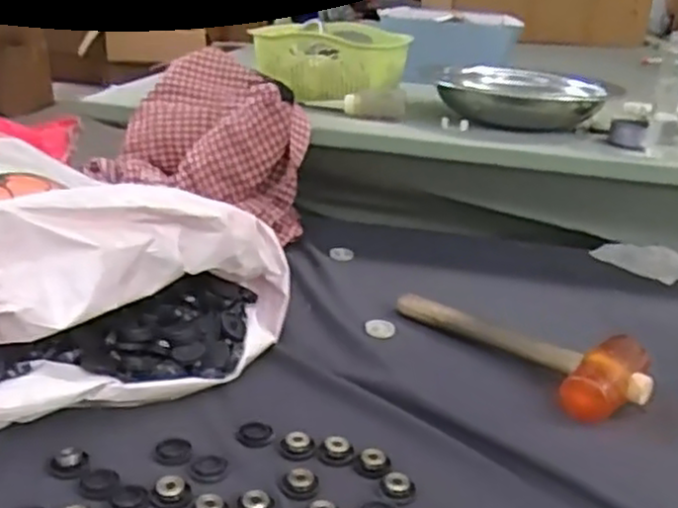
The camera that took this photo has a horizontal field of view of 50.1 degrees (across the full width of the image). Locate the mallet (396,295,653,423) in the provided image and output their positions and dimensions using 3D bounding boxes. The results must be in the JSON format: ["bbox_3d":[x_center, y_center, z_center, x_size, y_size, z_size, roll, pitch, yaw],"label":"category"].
[{"bbox_3d":[0.201,0.092,0.820,0.109,0.045,0.302,-18,31,-40],"label":"mallet"}]

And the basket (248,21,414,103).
[{"bbox_3d":[-0.003,-0.327,1.198,0.223,0.086,0.283,7,24,9],"label":"basket"}]

